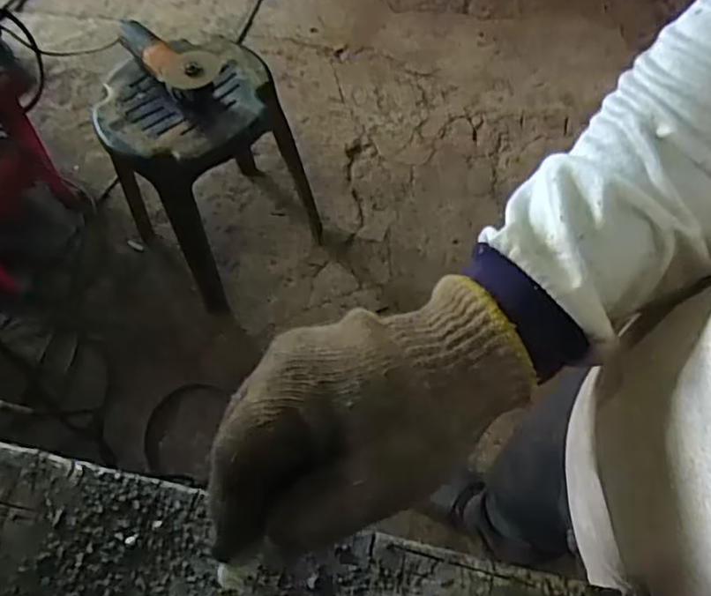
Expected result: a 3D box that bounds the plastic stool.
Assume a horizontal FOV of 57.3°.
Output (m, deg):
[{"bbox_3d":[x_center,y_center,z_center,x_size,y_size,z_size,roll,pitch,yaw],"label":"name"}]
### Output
[{"bbox_3d":[-0.300,-0.258,1.355,0.335,0.459,0.314,-37,64,-17],"label":"plastic stool"}]

